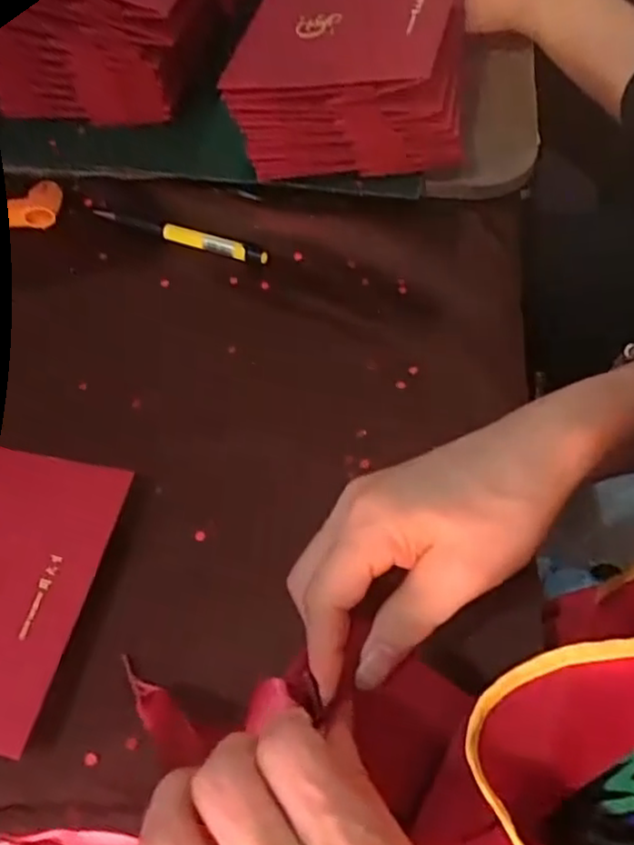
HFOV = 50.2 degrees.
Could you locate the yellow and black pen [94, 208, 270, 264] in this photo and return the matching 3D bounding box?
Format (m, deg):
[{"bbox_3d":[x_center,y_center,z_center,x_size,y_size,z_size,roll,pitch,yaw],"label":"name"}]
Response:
[{"bbox_3d":[-0.093,-0.126,0.451,0.129,0.008,0.011,19,62,13],"label":"yellow and black pen"}]

